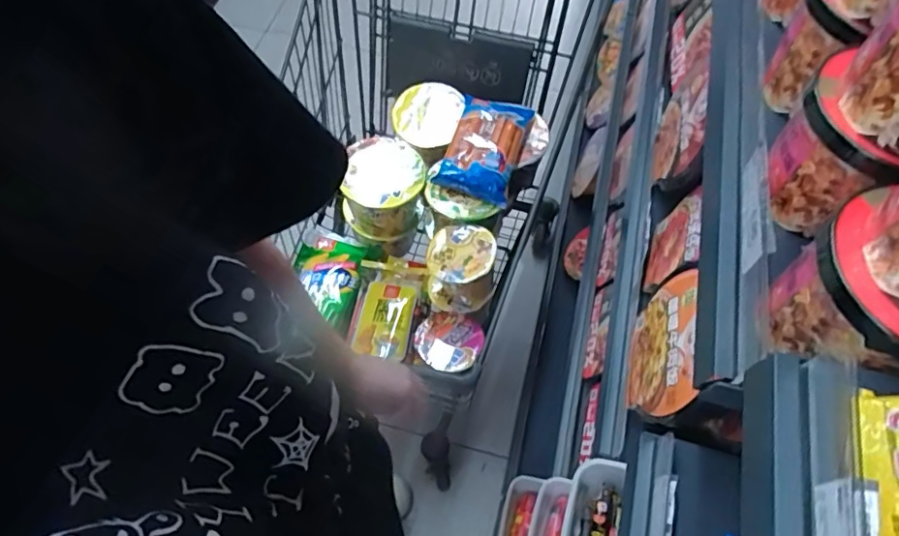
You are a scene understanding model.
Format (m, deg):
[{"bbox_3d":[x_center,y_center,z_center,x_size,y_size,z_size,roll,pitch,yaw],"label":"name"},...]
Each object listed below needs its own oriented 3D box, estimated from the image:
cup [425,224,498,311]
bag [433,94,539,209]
[{"bbox_3d":[0.017,0.002,0.876,0.101,0.115,0.102,1,63,-1],"label":"cup"},{"bbox_3d":[0.058,-0.202,0.891,0.114,0.031,0.199,16,63,7],"label":"bag"}]

